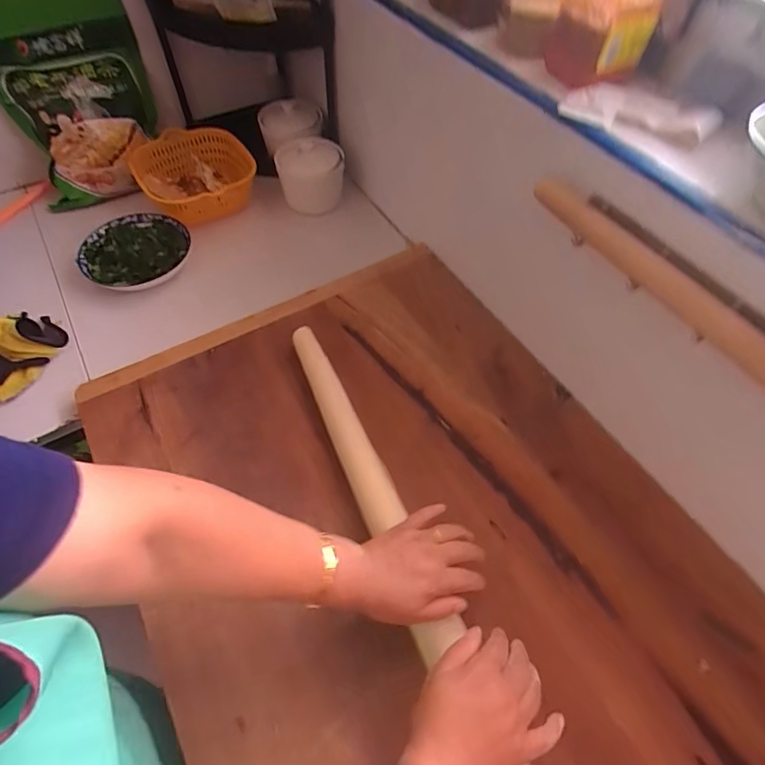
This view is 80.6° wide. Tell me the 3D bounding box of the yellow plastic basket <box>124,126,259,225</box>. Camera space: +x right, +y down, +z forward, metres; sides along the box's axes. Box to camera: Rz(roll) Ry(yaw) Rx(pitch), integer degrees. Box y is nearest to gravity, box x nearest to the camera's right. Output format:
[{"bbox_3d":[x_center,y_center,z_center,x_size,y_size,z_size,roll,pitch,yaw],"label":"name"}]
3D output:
[{"bbox_3d":[-0.347,-0.387,0.843,0.203,0.087,0.217,-17,60,-13],"label":"yellow plastic basket"}]

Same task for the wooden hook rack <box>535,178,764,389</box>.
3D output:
[{"bbox_3d":[0.296,-0.056,0.408,0.040,0.046,0.426,-29,63,-19],"label":"wooden hook rack"}]

